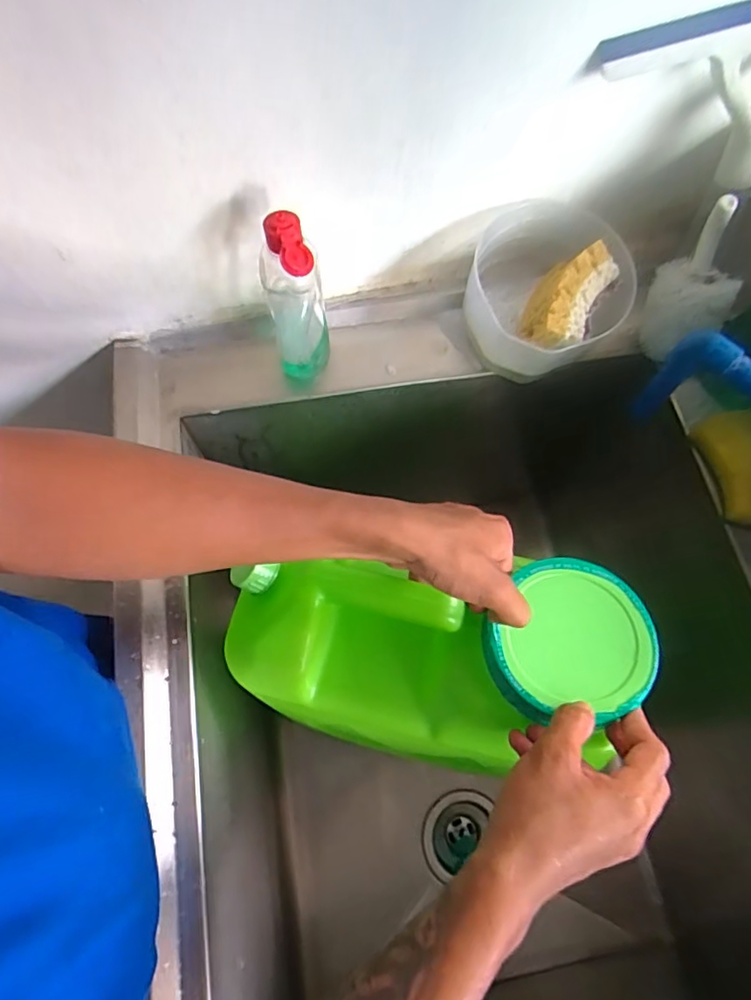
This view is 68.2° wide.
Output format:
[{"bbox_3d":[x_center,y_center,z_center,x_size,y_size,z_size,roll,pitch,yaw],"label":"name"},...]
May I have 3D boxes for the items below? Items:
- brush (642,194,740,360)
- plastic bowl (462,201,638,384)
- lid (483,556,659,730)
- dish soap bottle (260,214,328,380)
[{"bbox_3d":[0.283,-0.187,0.486,0.073,0.113,0.057,33,72,12],"label":"brush"},{"bbox_3d":[0.158,-0.189,0.519,0.138,0.082,0.147,0,68,0],"label":"plastic bowl"},{"bbox_3d":[0.141,0.100,0.398,0.105,0.018,0.119,31,71,11],"label":"lid"},{"bbox_3d":[-0.067,-0.167,0.463,0.047,0.151,0.059,-9,69,-4],"label":"dish soap bottle"}]

